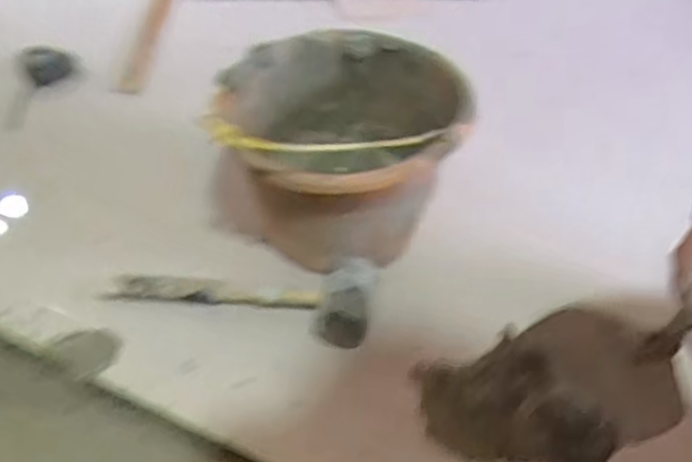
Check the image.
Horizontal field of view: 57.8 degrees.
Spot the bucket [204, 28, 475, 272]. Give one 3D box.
[{"bbox_3d":[0.005,-0.090,0.710,0.276,0.213,0.277,3,45,-3],"label":"bucket"}]

